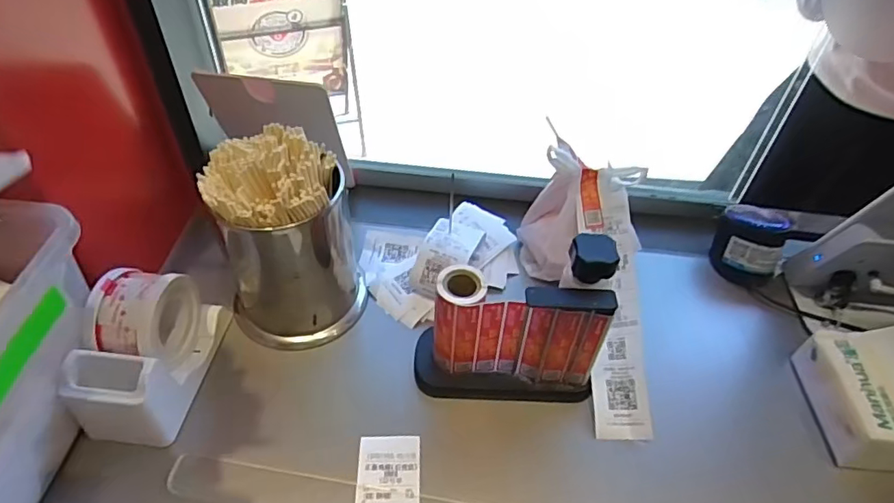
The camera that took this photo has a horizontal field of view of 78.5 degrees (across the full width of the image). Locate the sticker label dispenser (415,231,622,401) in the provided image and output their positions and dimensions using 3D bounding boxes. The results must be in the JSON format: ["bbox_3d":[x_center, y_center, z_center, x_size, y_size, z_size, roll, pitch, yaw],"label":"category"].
[{"bbox_3d":[0.059,0.066,0.509,0.165,0.168,0.068,0,47,-3],"label":"sticker label dispenser"}]

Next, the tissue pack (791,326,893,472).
[{"bbox_3d":[0.416,0.138,0.532,0.093,0.067,0.132,1,47,-3],"label":"tissue pack"}]

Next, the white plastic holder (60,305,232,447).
[{"bbox_3d":[-0.287,0.094,0.527,0.088,0.086,0.153,5,47,2],"label":"white plastic holder"}]

